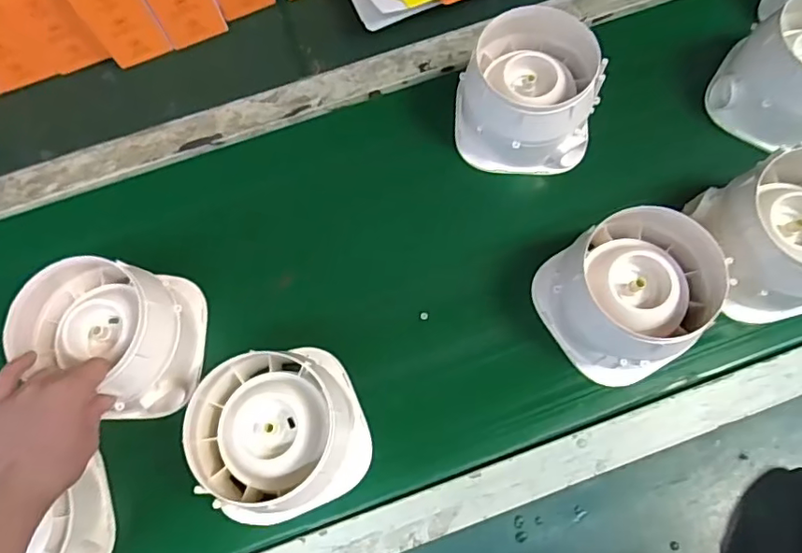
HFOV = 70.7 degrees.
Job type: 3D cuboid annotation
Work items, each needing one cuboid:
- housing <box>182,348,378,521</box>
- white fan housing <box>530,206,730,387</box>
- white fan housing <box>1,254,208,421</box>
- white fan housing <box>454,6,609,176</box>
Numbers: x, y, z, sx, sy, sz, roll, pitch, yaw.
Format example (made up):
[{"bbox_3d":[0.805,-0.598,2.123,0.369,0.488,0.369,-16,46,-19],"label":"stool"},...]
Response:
[{"bbox_3d":[-0.105,0.129,0.474,0.133,0.083,0.136,-1,70,2],"label":"housing"},{"bbox_3d":[0.202,0.011,0.495,0.126,0.090,0.136,-28,71,-7],"label":"white fan housing"},{"bbox_3d":[-0.256,0.054,0.499,0.127,0.092,0.131,-1,70,2],"label":"white fan housing"},{"bbox_3d":[0.126,-0.184,0.568,0.134,0.098,0.129,2,70,3],"label":"white fan housing"}]

